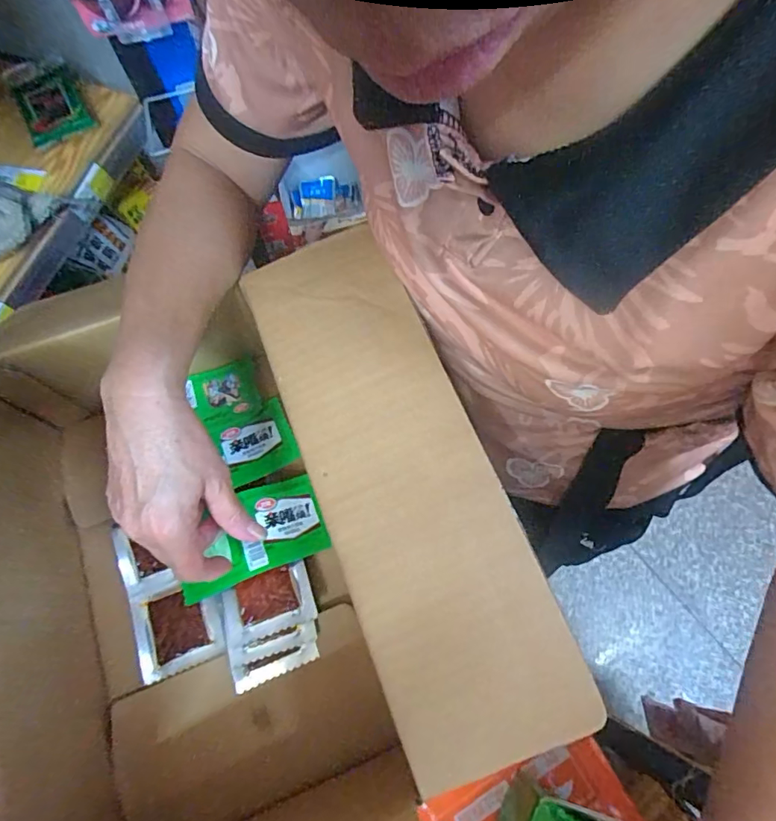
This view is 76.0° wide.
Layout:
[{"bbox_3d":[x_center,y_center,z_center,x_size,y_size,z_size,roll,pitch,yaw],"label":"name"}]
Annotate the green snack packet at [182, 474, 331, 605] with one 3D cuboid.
[{"bbox_3d":[-0.115,0.102,0.411,0.118,0.027,0.067,-20,71,-6],"label":"green snack packet"}]

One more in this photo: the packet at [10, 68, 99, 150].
[{"bbox_3d":[-0.509,-0.458,0.753,0.091,0.013,0.107,-29,92,-15],"label":"packet"}]

